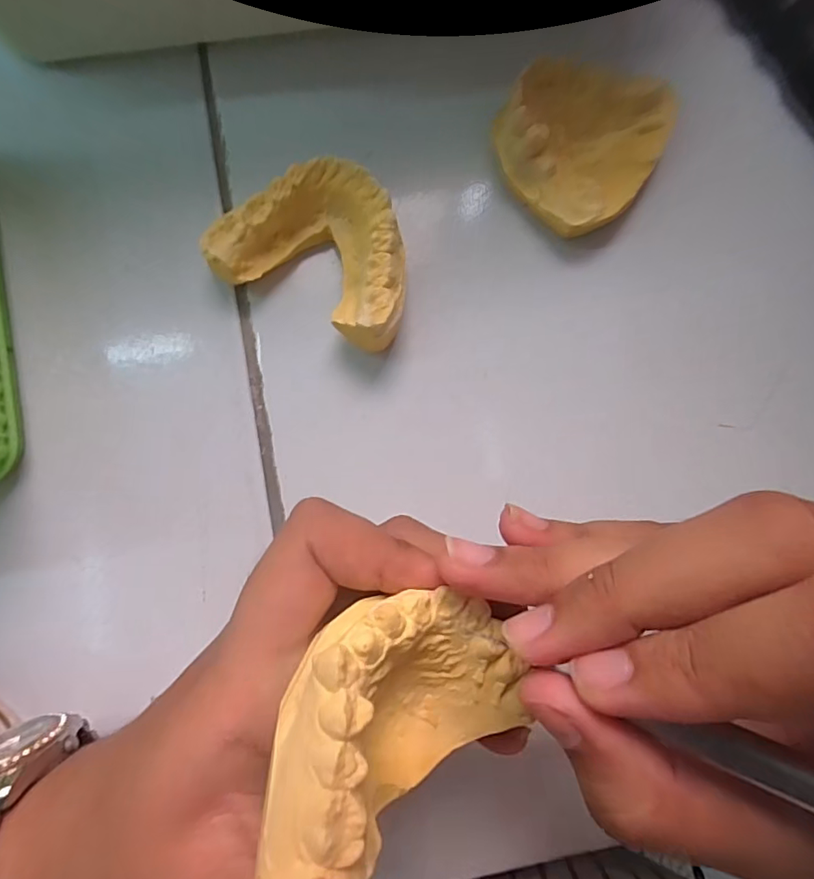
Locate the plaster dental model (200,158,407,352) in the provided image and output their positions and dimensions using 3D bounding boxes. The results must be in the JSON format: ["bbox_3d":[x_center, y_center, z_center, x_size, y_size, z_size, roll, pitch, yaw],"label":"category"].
[{"bbox_3d":[-0.029,-0.067,0.182,0.069,0.026,0.051,28,85,0],"label":"plaster dental model"}]

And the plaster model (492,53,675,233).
[{"bbox_3d":[0.066,-0.112,0.191,0.056,0.027,0.062,44,85,2],"label":"plaster model"}]

